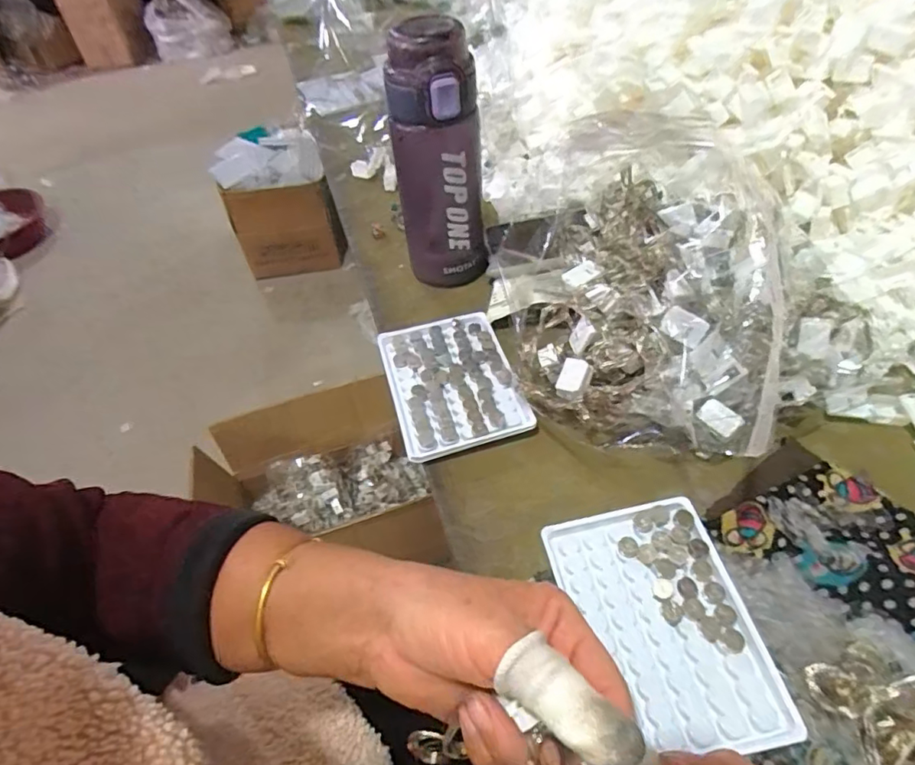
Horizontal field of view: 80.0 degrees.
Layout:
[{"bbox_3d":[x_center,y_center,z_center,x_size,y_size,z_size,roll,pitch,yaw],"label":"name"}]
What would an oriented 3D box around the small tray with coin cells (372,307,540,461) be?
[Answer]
[{"bbox_3d":[-0.006,-0.001,0.427,0.094,0.014,0.127,-15,49,-8],"label":"small tray with coin cells"}]

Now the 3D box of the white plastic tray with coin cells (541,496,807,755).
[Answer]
[{"bbox_3d":[0.110,0.128,0.298,0.092,0.008,0.127,-10,48,-4],"label":"white plastic tray with coin cells"}]

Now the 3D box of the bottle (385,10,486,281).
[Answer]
[{"bbox_3d":[-0.016,-0.178,0.444,0.070,0.201,0.069,-6,48,0],"label":"bottle"}]

